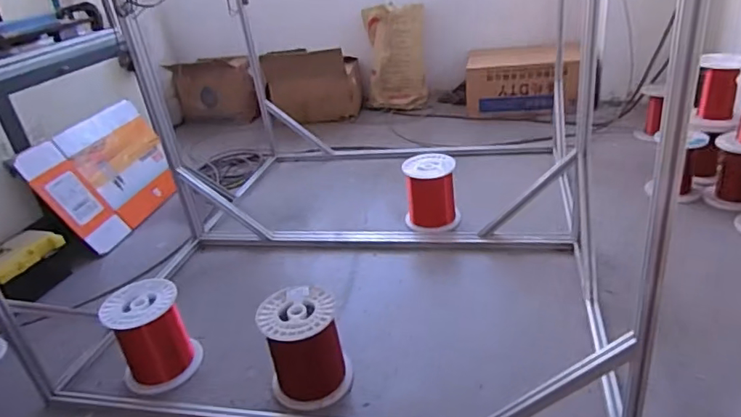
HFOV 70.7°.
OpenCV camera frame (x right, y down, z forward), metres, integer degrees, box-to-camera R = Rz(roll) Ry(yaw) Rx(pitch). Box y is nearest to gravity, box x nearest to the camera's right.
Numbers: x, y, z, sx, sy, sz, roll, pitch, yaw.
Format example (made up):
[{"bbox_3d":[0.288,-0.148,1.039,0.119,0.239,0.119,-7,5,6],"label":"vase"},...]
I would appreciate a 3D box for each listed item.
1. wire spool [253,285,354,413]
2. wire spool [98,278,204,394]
[{"bbox_3d":[-0.169,0.352,1.356,0.205,0.231,0.218,-13,27,-10],"label":"wire spool"},{"bbox_3d":[-0.619,0.356,1.489,0.209,0.241,0.211,-21,30,-24],"label":"wire spool"}]

